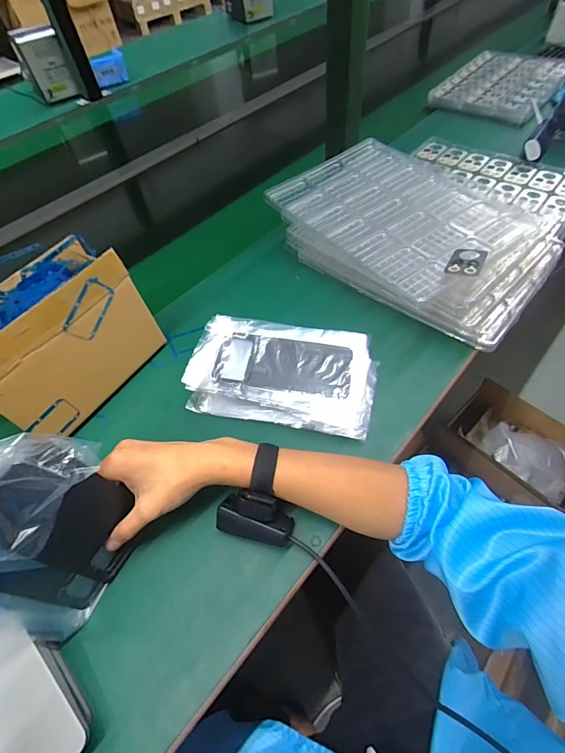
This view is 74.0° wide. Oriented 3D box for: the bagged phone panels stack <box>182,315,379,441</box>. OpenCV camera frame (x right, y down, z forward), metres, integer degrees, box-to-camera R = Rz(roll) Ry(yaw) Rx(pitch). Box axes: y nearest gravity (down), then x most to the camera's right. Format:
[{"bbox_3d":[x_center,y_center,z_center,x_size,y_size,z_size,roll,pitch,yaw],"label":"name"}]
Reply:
[{"bbox_3d":[0.002,-0.002,0.452,0.211,0.054,0.123,9,57,12],"label":"bagged phone panels stack"}]

